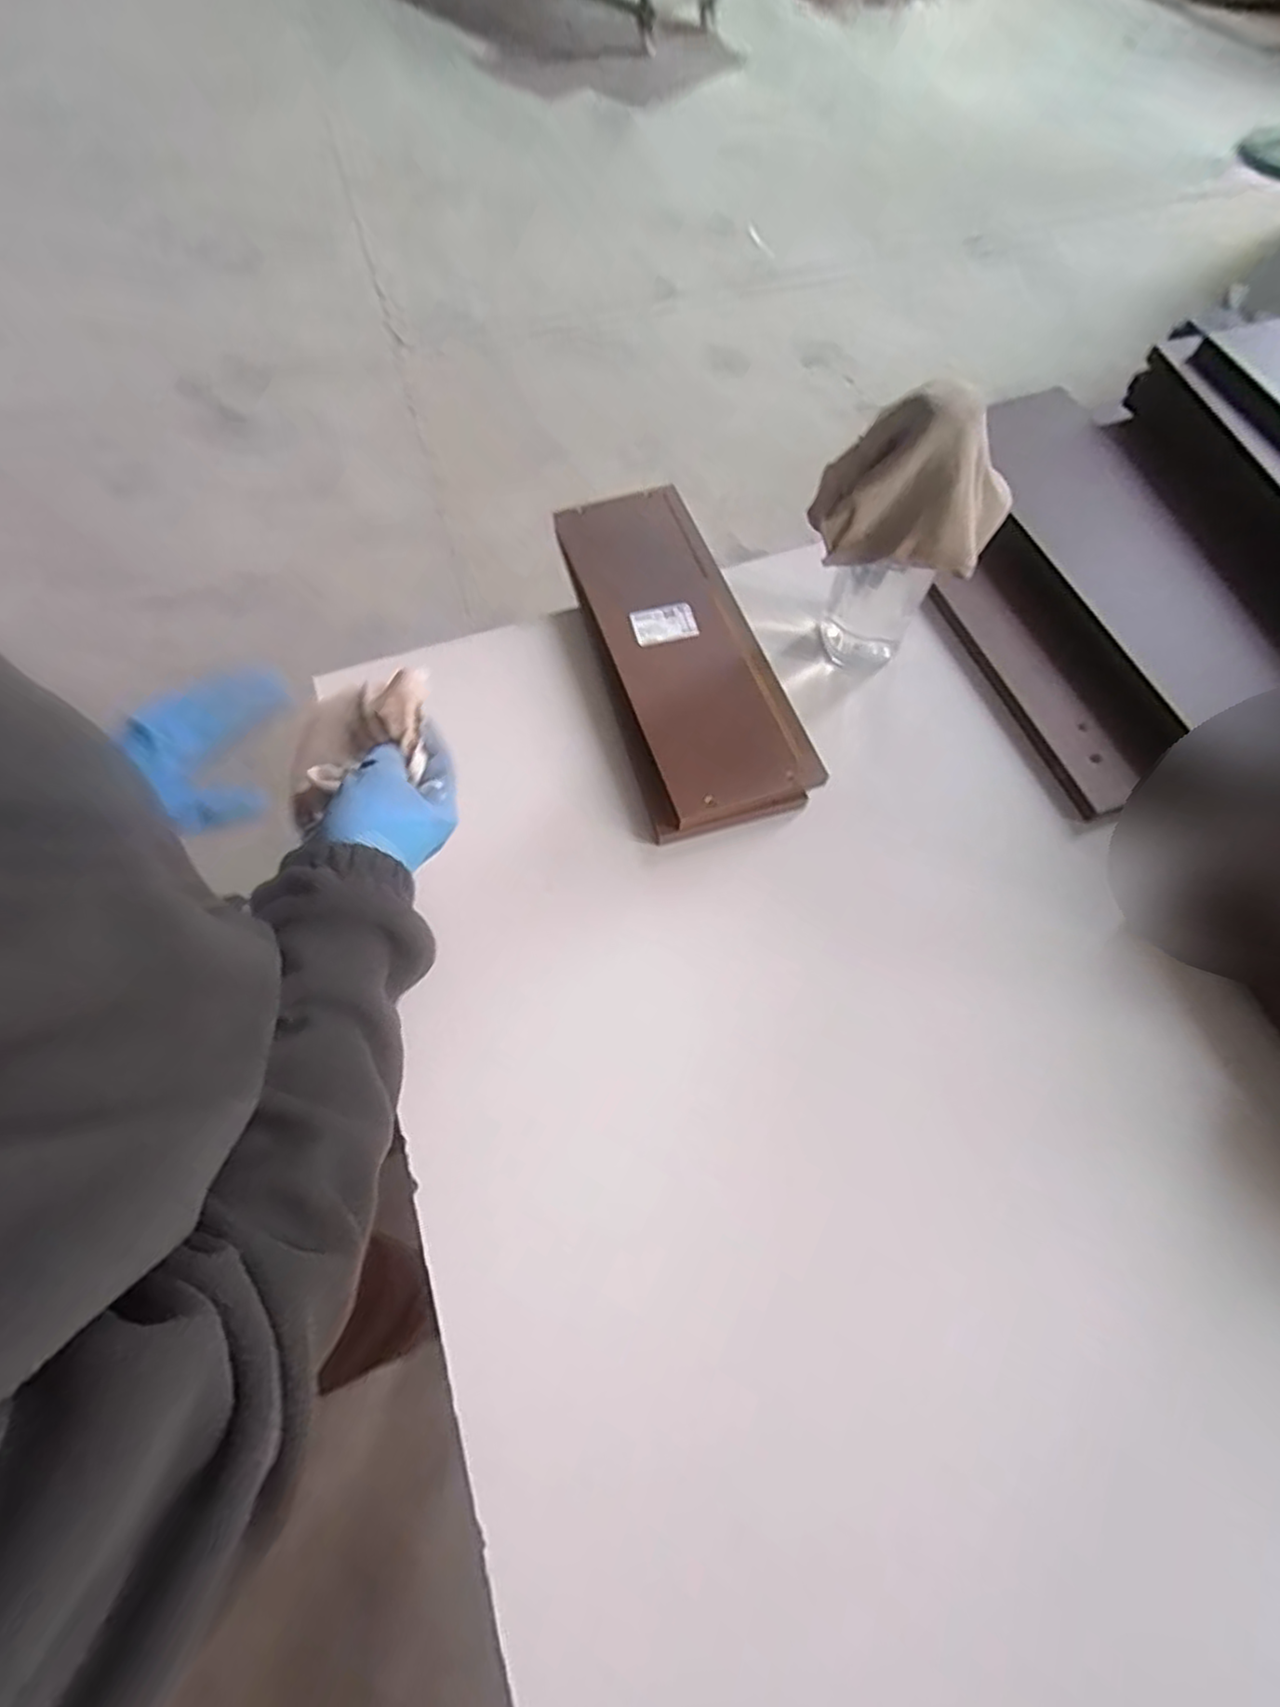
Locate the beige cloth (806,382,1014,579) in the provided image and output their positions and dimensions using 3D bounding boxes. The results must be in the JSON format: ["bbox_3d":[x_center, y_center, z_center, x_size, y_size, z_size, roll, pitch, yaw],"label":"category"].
[{"bbox_3d":[0.211,-0.281,0.525,0.143,0.103,0.081,19,67,8],"label":"beige cloth"}]

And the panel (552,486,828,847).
[{"bbox_3d":[0.035,-0.204,0.676,0.152,0.030,0.382,-15,66,-7],"label":"panel"}]

